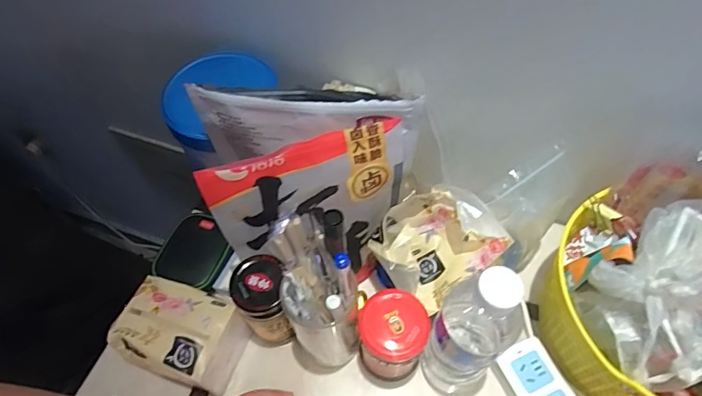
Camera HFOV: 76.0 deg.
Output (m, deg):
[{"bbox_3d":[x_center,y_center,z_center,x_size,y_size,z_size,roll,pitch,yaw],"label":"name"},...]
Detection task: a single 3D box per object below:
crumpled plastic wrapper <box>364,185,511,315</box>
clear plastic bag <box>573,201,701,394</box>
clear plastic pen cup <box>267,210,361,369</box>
[{"bbox_3d":[0.082,0.047,0.449,0.116,0.085,0.090,33,64,20],"label":"crumpled plastic wrapper"},{"bbox_3d":[0.271,0.064,0.351,0.135,0.133,0.116,-28,61,-15],"label":"clear plastic bag"},{"bbox_3d":[-0.030,0.098,0.421,0.060,0.249,0.069,-14,59,-8],"label":"clear plastic pen cup"}]

